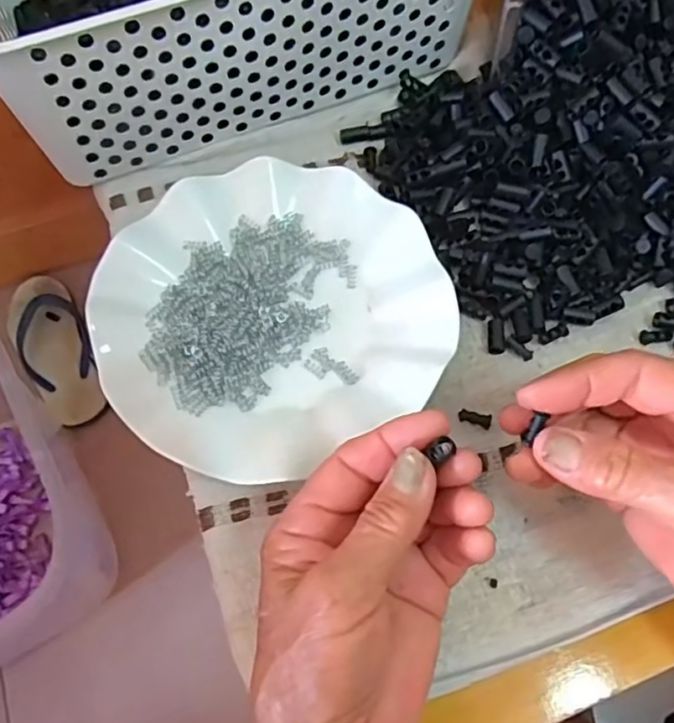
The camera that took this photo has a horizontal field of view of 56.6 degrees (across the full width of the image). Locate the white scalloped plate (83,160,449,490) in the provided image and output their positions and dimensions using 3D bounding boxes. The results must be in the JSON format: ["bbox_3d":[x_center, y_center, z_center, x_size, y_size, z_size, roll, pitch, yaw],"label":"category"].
[{"bbox_3d":[-0.035,-0.030,0.338,0.179,0.019,0.172,0,67,-1],"label":"white scalloped plate"}]

